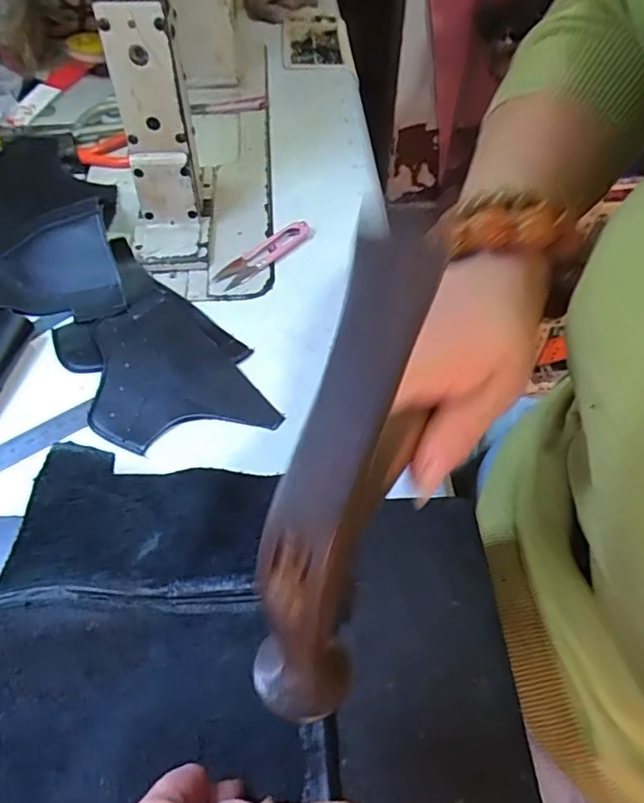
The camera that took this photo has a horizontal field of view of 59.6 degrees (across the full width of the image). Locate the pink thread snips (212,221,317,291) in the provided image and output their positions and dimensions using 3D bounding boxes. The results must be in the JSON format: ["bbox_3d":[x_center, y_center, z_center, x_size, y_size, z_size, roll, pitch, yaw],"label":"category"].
[{"bbox_3d":[-0.048,-0.127,0.476,0.023,0.011,0.103,31,52,22],"label":"pink thread snips"}]

